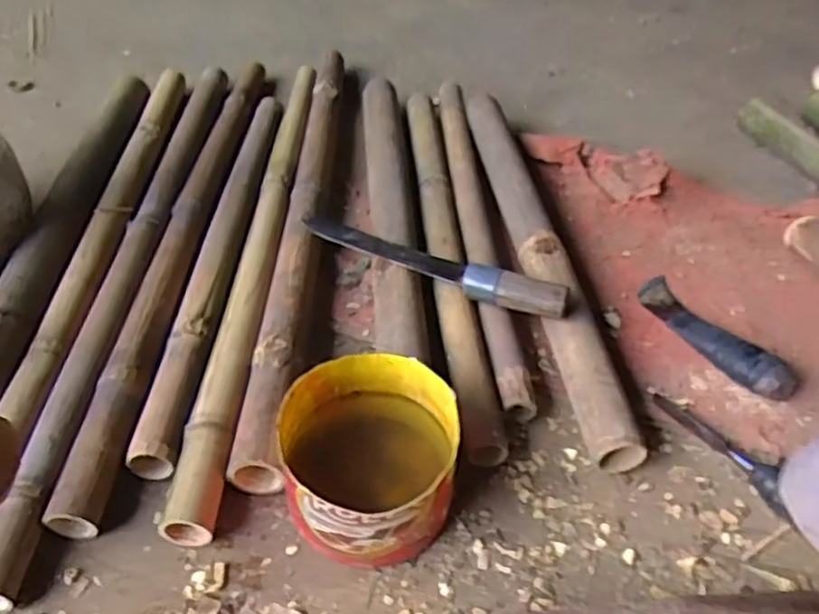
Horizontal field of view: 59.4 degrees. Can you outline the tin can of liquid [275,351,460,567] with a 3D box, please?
[{"bbox_3d":[-0.036,0.133,0.623,0.142,0.102,0.161,6,43,0],"label":"tin can of liquid"}]

